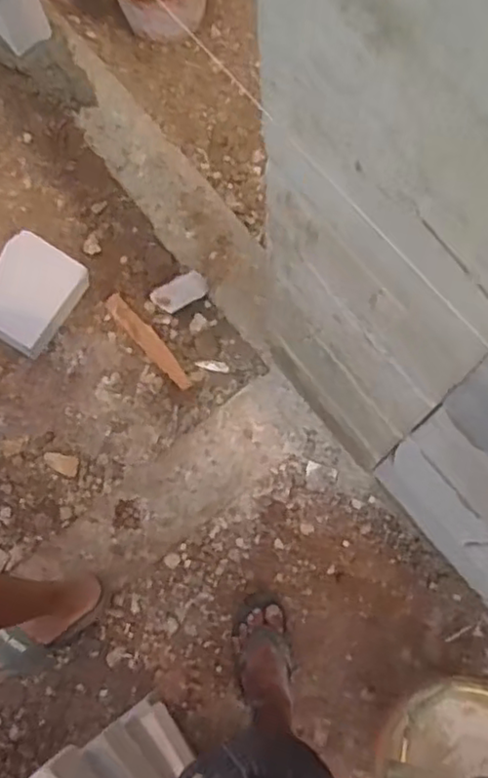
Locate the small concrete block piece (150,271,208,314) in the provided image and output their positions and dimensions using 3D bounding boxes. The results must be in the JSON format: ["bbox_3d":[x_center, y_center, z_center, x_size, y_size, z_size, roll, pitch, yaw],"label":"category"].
[{"bbox_3d":[-0.136,-0.204,1.423,0.114,0.041,0.063,-29,75,-5],"label":"small concrete block piece"}]

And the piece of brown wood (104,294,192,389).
[{"bbox_3d":[-0.202,-0.102,1.426,0.039,0.015,0.261,-41,77,-10],"label":"piece of brown wood"}]

